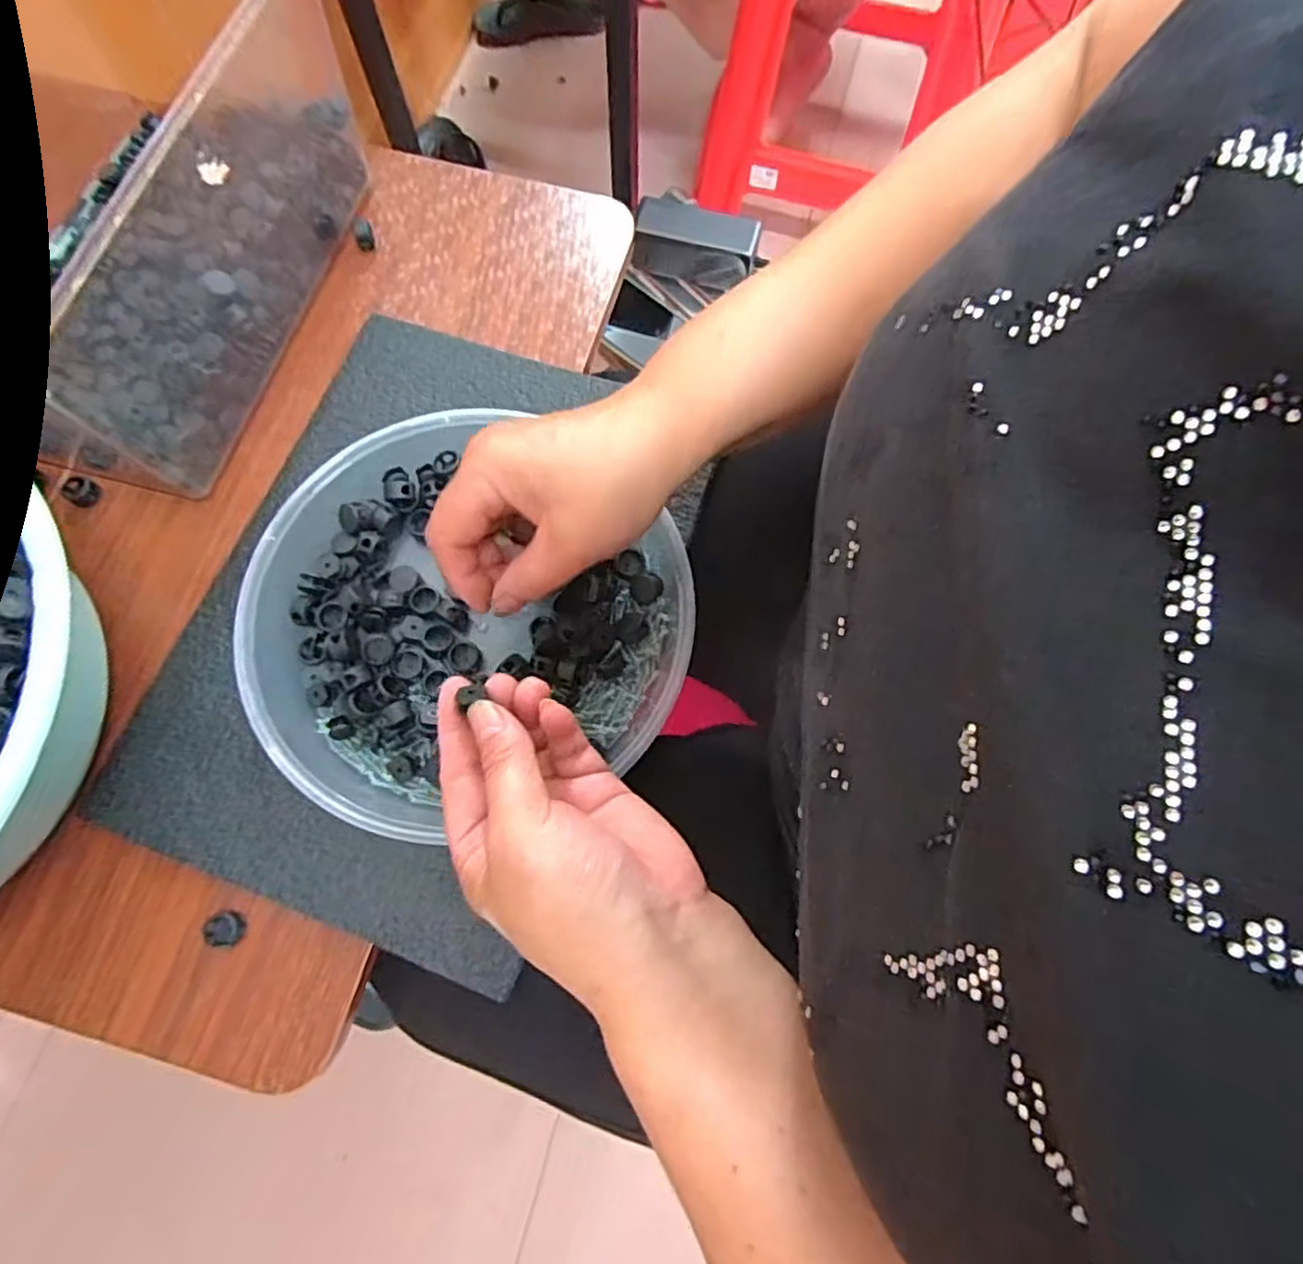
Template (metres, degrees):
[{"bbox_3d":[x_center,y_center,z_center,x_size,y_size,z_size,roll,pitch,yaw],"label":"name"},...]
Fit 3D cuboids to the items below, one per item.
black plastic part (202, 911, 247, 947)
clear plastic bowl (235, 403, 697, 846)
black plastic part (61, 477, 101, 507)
[{"bbox_3d":[-0.219,0.152,0.355,0.021,0.004,0.016,-3,74,-2],"label":"black plastic part"},{"bbox_3d":[-0.111,-0.009,0.379,0.250,0.047,0.209,37,76,8],"label":"clear plastic bowl"},{"bbox_3d":[-0.366,-0.090,0.444,0.020,0.008,0.018,32,76,7],"label":"black plastic part"}]

